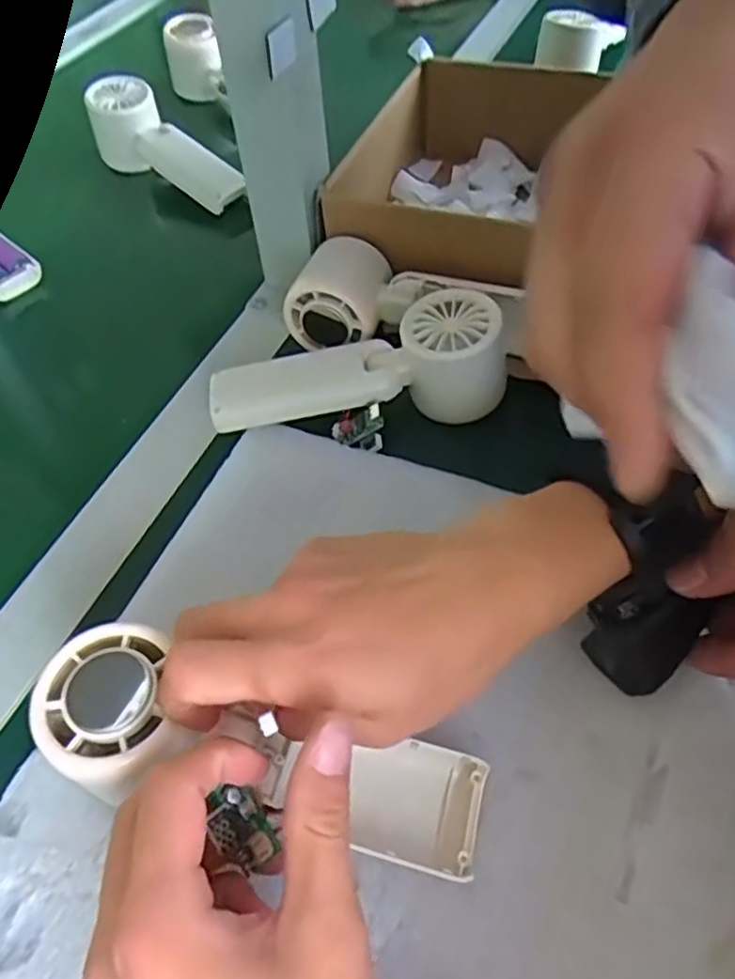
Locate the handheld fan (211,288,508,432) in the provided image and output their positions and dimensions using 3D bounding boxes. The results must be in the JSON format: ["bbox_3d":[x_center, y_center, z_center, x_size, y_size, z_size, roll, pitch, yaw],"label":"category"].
[{"bbox_3d":[-0.007,-0.072,0.382,0.155,0.047,0.062,-1,53,4],"label":"handheld fan"}]

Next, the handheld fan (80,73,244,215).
[{"bbox_3d":[-0.165,-0.277,0.558,0.050,0.048,0.175,-39,59,-22],"label":"handheld fan"}]

